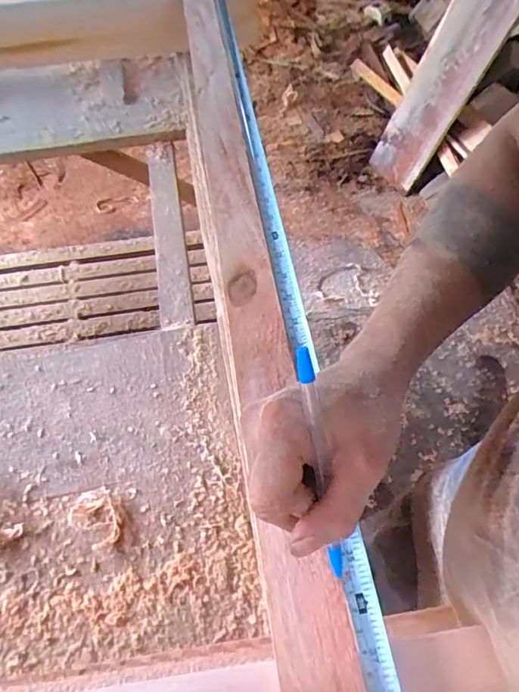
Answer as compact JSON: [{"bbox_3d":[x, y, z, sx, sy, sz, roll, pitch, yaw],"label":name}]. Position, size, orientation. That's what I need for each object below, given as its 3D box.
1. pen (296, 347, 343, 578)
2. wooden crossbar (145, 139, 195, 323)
[{"bbox_3d":[0.033,0.066,0.253,0.008,0.141,0.007,-16,22,-10],"label":"pen"},{"bbox_3d":[-0.133,-0.180,0.686,0.042,0.030,0.394,-9,57,-6],"label":"wooden crossbar"}]

